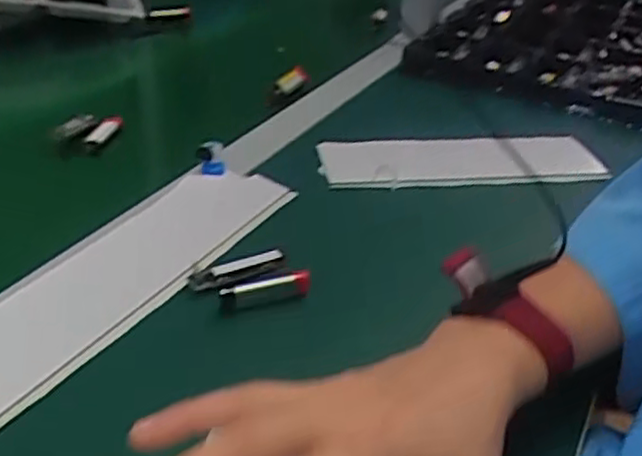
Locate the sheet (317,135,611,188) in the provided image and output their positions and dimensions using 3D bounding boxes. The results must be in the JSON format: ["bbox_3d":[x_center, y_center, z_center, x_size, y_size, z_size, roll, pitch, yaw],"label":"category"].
[{"bbox_3d":[0.130,-0.060,0.608,0.260,0.007,0.079,-2,34,-10],"label":"sheet"}]

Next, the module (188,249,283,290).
[{"bbox_3d":[-0.054,0.026,0.455,0.065,0.007,0.015,-15,38,-28],"label":"module"}]

